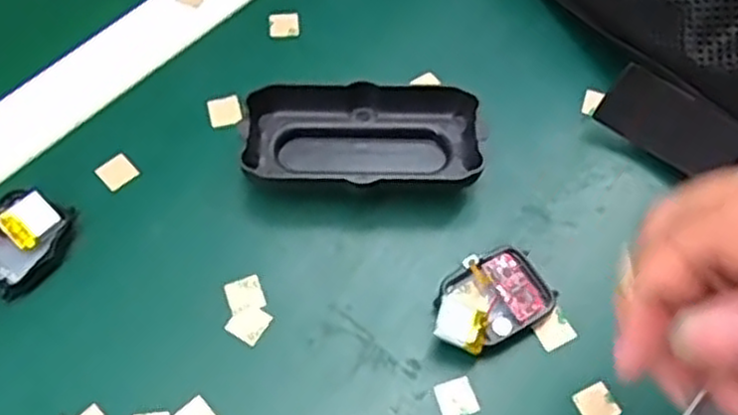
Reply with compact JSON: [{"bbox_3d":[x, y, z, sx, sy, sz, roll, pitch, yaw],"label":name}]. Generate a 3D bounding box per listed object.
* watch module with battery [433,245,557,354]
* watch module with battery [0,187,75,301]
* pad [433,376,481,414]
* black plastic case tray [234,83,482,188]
[{"bbox_3d":[0.052,0.040,0.328,0.055,0.018,0.038,-26,65,-13],"label":"watch module with battery"},{"bbox_3d":[-0.158,0.010,0.330,0.035,0.038,0.045,24,65,12],"label":"watch module with battery"},{"bbox_3d":[0.037,0.080,0.315,0.015,0.004,0.016,-17,64,-9],"label":"pad"},{"bbox_3d":[-0.004,-0.036,0.364,0.110,0.027,0.047,1,62,0],"label":"black plastic case tray"}]

